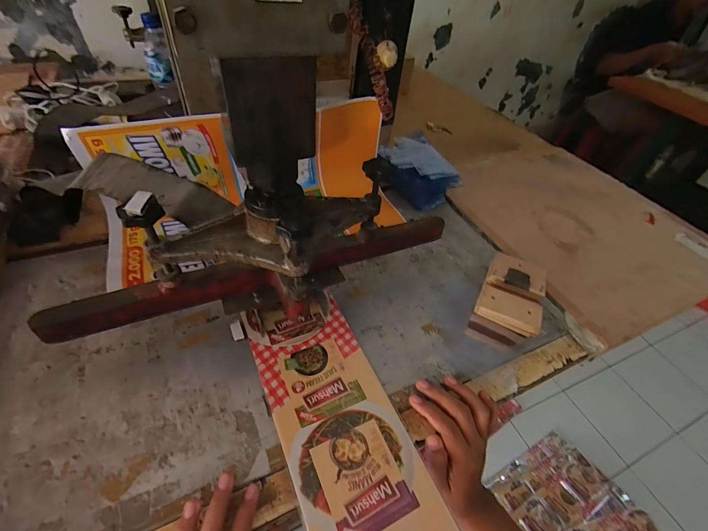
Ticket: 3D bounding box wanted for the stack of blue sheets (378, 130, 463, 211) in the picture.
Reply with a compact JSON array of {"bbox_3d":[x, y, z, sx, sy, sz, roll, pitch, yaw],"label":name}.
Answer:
[{"bbox_3d":[0.123,-0.200,0.689,0.120,0.056,0.210,-13,49,-18],"label":"stack of blue sheets"}]

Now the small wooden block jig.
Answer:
[{"bbox_3d":[0.224,0.046,0.479,0.081,0.041,0.142,25,49,17],"label":"small wooden block jig"}]

